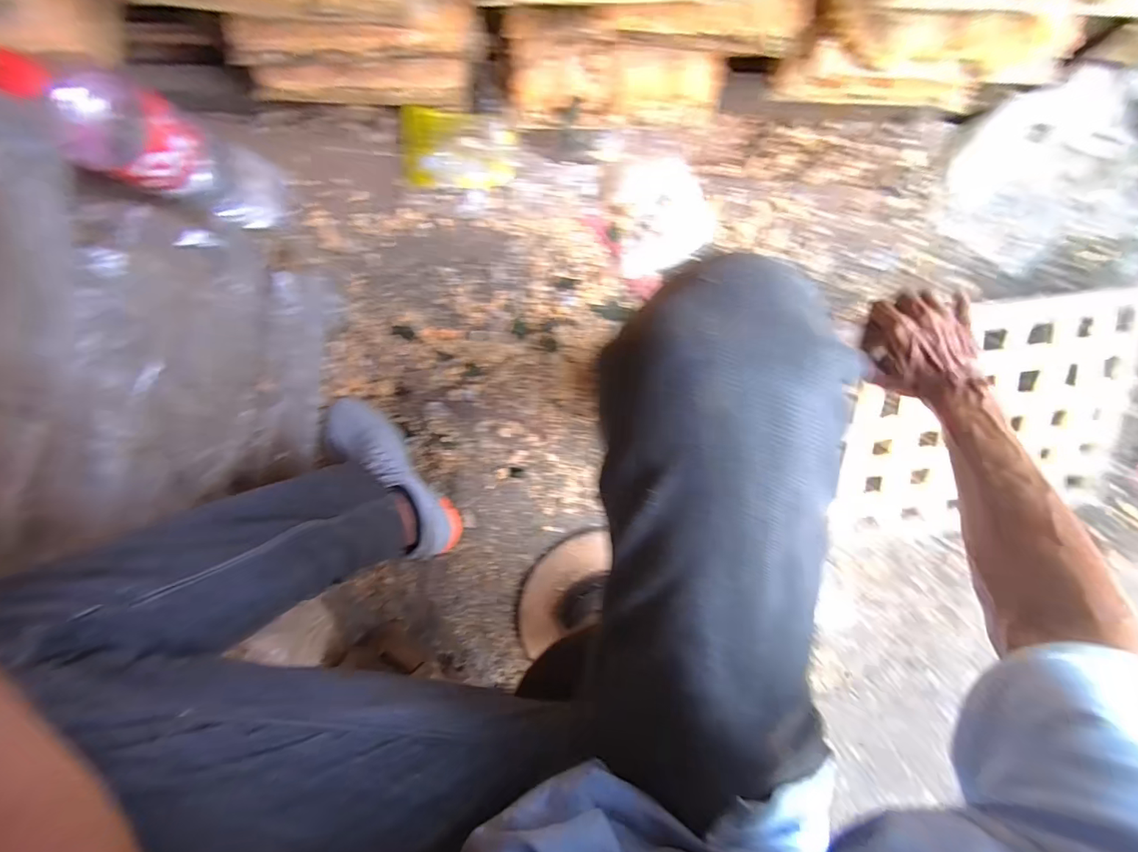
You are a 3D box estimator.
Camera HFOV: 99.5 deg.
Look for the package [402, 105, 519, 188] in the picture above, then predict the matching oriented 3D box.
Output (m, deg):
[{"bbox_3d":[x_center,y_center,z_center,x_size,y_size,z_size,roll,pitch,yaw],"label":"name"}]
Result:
[{"bbox_3d":[-0.145,-0.360,0.632,0.150,0.027,0.087,7,98,-3],"label":"package"}]

